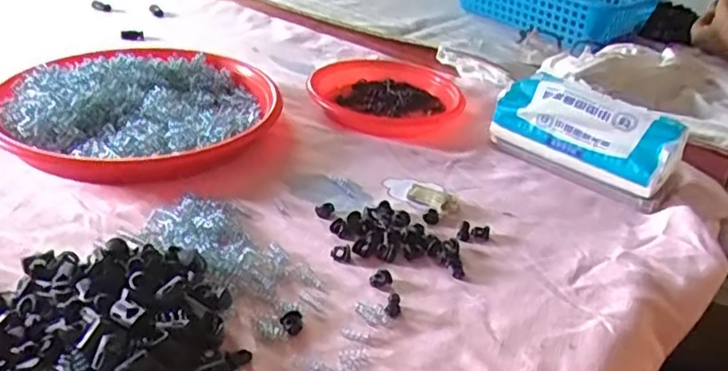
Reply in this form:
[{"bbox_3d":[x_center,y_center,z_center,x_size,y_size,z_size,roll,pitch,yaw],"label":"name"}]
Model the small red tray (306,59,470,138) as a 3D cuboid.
[{"bbox_3d":[0.026,-0.106,0.694,0.167,0.027,0.190,12,31,9],"label":"small red tray"}]

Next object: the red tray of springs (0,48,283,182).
[{"bbox_3d":[-0.206,-0.077,0.582,0.239,0.034,0.238,2,31,-6],"label":"red tray of springs"}]

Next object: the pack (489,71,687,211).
[{"bbox_3d":[0.209,-0.049,0.578,0.077,0.063,0.163,-19,39,-35],"label":"pack"}]

